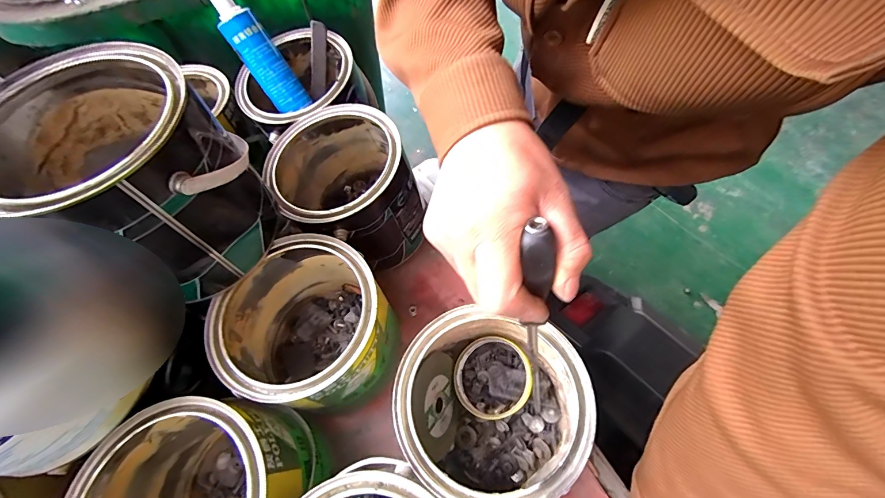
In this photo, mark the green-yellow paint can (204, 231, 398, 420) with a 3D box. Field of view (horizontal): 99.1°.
[{"bbox_3d":[-0.138,0.091,0.418,0.159,0.151,0.155,36,70,21],"label":"green-yellow paint can"}]

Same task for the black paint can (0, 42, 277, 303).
[{"bbox_3d":[-0.258,-0.056,0.328,0.167,0.157,0.149,36,70,21],"label":"black paint can"}]

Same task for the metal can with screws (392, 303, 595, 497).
[{"bbox_3d":[0.046,0.157,0.371,0.157,0.139,0.160,34,69,20],"label":"metal can with screws"}]

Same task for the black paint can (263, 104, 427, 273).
[{"bbox_3d":[-0.120,-0.073,0.485,0.145,0.158,0.160,-27,63,-10],"label":"black paint can"}]

